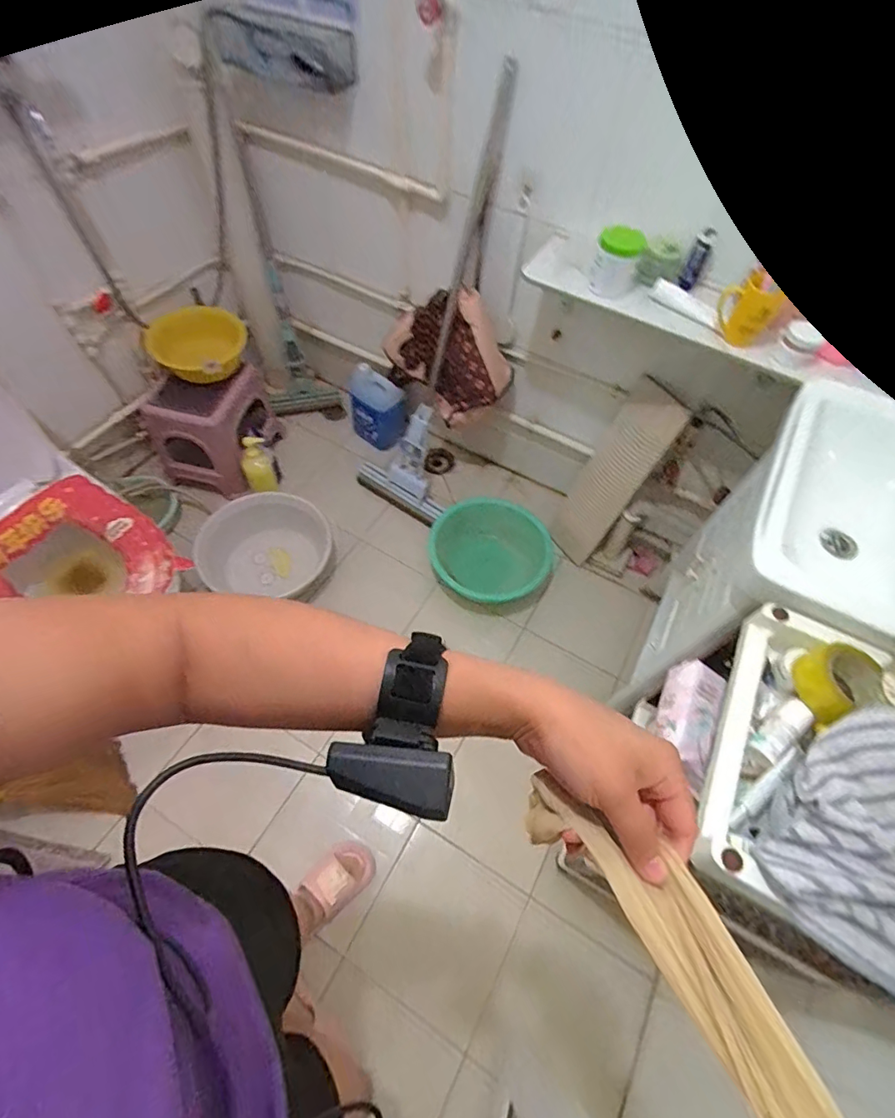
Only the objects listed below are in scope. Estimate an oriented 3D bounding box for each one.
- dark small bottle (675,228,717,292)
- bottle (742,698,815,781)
[{"bbox_3d":[0.454,-0.544,0.903,0.031,0.096,0.027,31,62,15],"label":"dark small bottle"},{"bbox_3d":[0.404,0.222,0.611,0.035,0.030,0.117,42,82,20],"label":"bottle"}]

